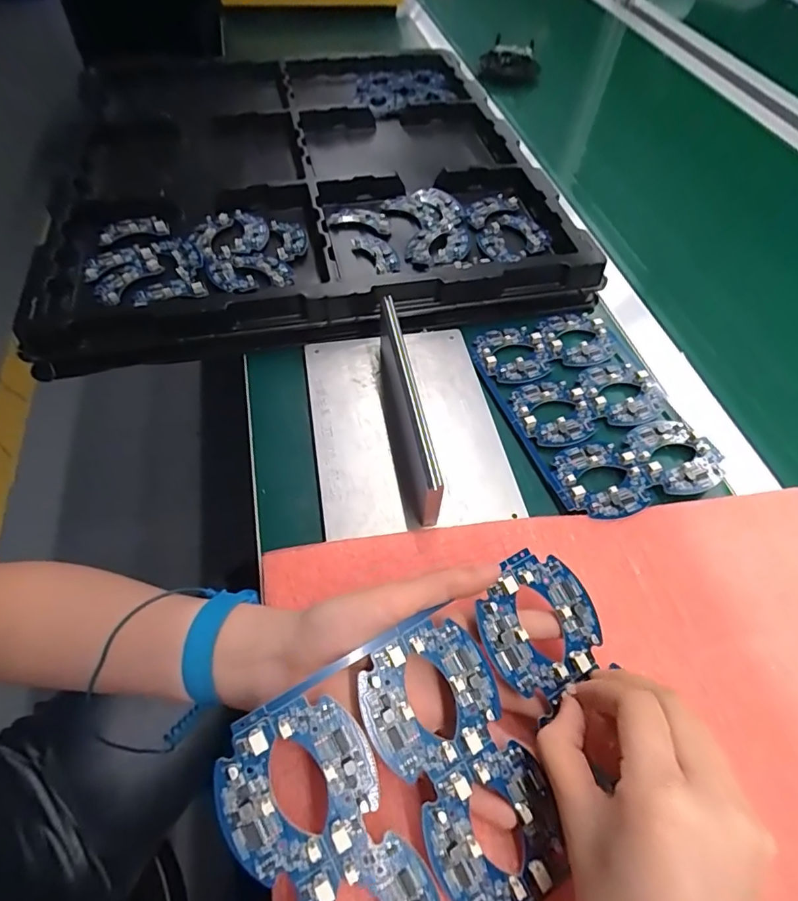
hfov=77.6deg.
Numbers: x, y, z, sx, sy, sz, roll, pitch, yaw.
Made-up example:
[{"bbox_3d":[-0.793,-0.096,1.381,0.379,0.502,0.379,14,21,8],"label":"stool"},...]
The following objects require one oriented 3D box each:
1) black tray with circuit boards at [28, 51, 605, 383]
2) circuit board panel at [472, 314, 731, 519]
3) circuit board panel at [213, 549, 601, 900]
[{"bbox_3d":[-0.110,-0.327,0.571,0.497,0.044,0.530,-9,56,-10],"label":"black tray with circuit boards"},{"bbox_3d":[0.155,-0.039,0.412,0.131,0.015,0.199,-14,57,-14],"label":"circuit board panel"},{"bbox_3d":[0.030,0.150,0.236,0.197,0.010,0.136,-25,79,-19],"label":"circuit board panel"}]

